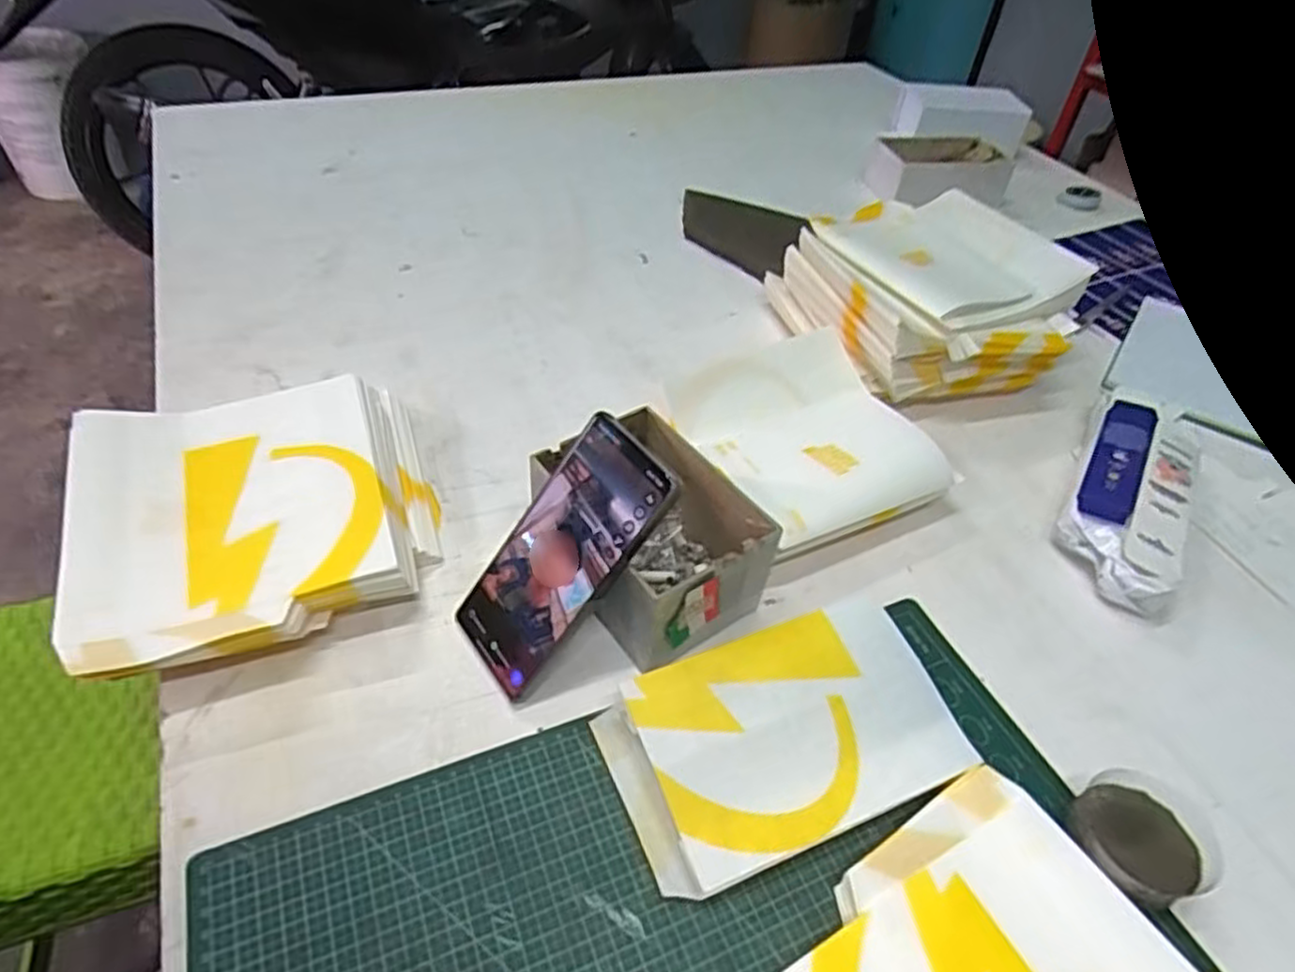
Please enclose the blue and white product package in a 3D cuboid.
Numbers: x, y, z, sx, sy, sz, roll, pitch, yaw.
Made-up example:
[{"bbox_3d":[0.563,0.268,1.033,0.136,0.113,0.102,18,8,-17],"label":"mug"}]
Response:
[{"bbox_3d":[0.371,-0.002,0.581,0.083,0.041,0.239,25,48,18],"label":"blue and white product package"}]

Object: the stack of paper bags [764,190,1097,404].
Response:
[{"bbox_3d":[0.264,-0.173,0.696,0.233,0.101,0.215,-11,47,-17],"label":"stack of paper bags"}]

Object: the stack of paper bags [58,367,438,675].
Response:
[{"bbox_3d":[-0.247,0.015,0.487,0.208,0.061,0.211,-14,48,-20],"label":"stack of paper bags"}]

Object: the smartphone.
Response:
[{"bbox_3d":[-0.051,0.042,0.432,0.012,0.163,0.072,18,24,-53],"label":"smartphone"}]

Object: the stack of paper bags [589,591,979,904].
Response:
[{"bbox_3d":[0.076,0.138,0.416,0.186,0.033,0.113,-13,48,-19],"label":"stack of paper bags"}]

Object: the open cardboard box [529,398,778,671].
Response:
[{"bbox_3d":[-0.001,0.033,0.477,0.101,0.080,0.132,-25,53,-28],"label":"open cardboard box"}]

